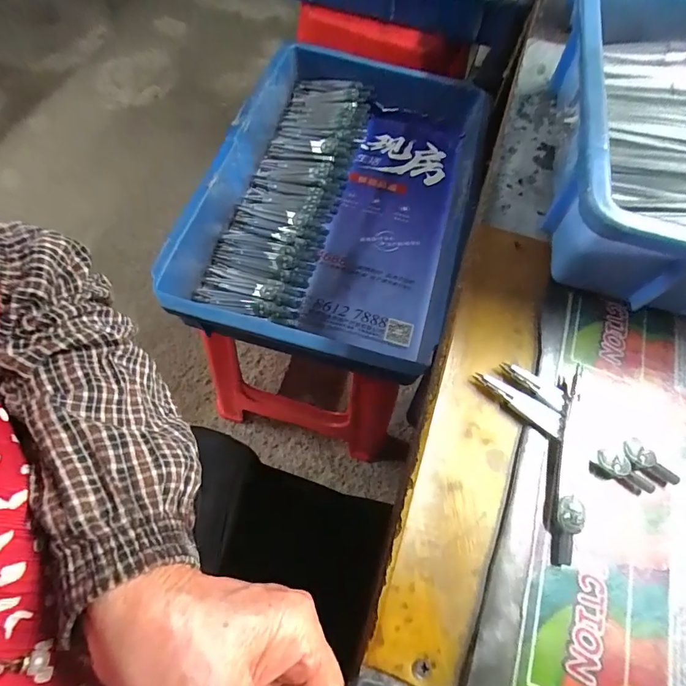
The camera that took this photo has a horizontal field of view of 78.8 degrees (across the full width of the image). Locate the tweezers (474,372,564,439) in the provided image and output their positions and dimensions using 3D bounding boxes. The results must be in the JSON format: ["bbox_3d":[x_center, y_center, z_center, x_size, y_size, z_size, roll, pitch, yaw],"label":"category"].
[{"bbox_3d":[0.107,0.035,0.255,0.056,0.005,0.015,36,68,13],"label":"tweezers"}]

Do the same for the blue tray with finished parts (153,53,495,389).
[{"bbox_3d":[-0.008,-0.174,0.496,0.279,0.078,0.425,15,65,4],"label":"blue tray with finished parts"}]

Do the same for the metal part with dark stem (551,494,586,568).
[{"bbox_3d":[0.119,0.100,0.223,0.013,0.009,0.036,19,80,6],"label":"metal part with dark stem"}]

